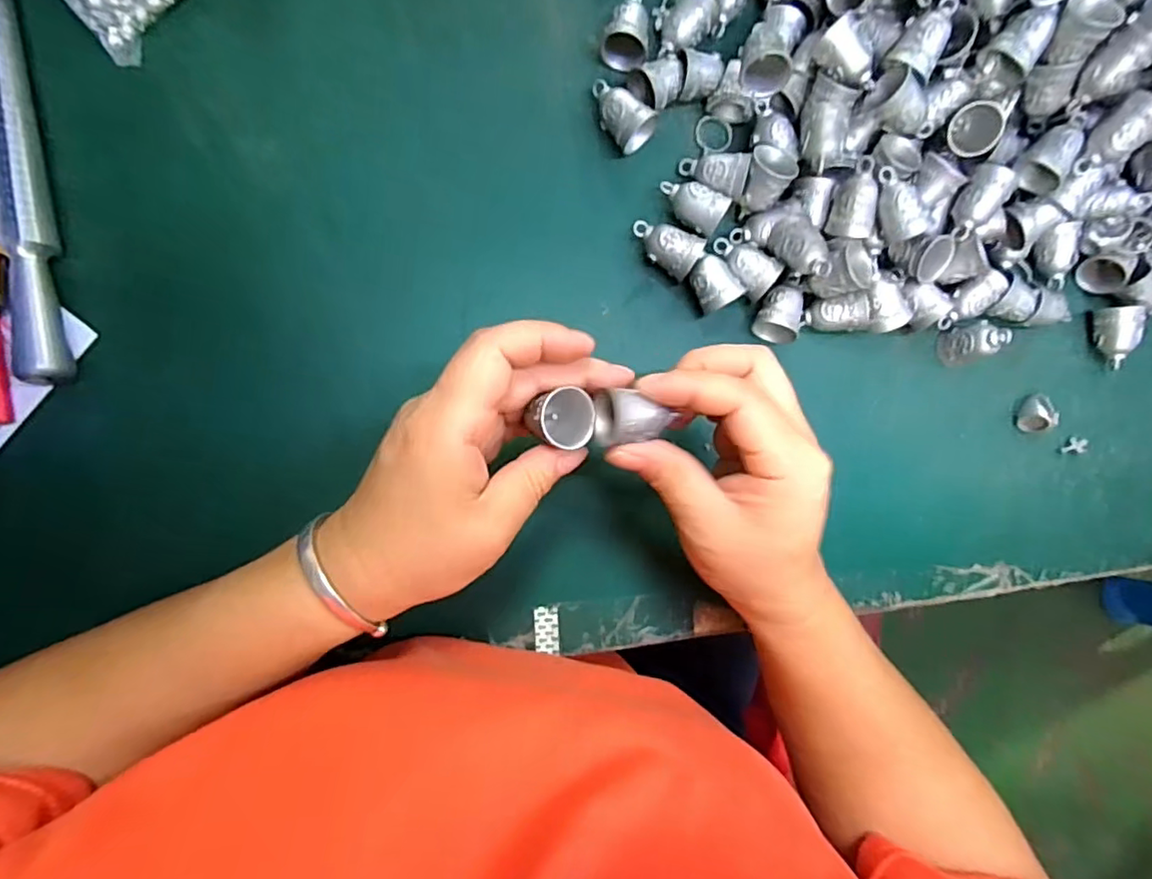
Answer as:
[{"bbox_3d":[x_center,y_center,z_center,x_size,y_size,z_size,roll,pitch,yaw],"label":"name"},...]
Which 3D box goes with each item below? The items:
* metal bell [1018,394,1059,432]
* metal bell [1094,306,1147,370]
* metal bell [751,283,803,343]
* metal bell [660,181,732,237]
[{"bbox_3d":[0.278,-0.016,0.354,0.015,0.018,0.023,8,89,-8],"label":"metal bell"},{"bbox_3d":[0.327,-0.062,0.358,0.017,0.020,0.036,4,90,-8],"label":"metal bell"},{"bbox_3d":[0.111,-0.069,0.324,0.021,0.020,0.029,18,88,-7],"label":"metal bell"},{"bbox_3d":[0.061,-0.126,0.316,0.035,0.021,0.022,29,87,-7],"label":"metal bell"}]

